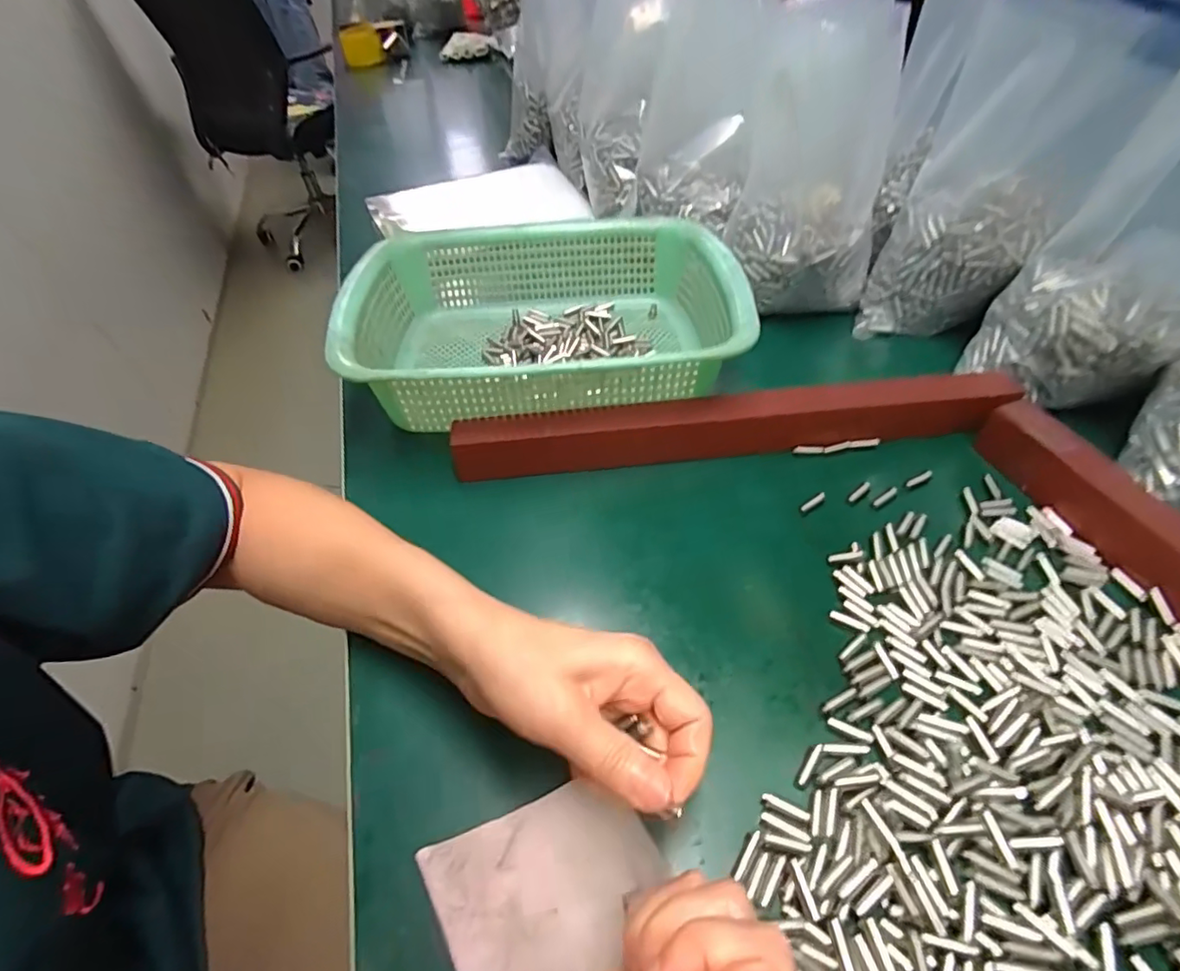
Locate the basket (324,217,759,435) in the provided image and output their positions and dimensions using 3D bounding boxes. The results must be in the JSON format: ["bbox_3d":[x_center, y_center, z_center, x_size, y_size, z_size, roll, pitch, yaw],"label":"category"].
[{"bbox_3d":[-0.033,-0.133,0.453,0.293,0.085,0.226,-7,49,-2],"label":"basket"}]

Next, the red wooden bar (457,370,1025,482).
[{"bbox_3d":[0.101,-0.042,0.398,0.386,0.043,0.035,-6,49,0],"label":"red wooden bar"}]

